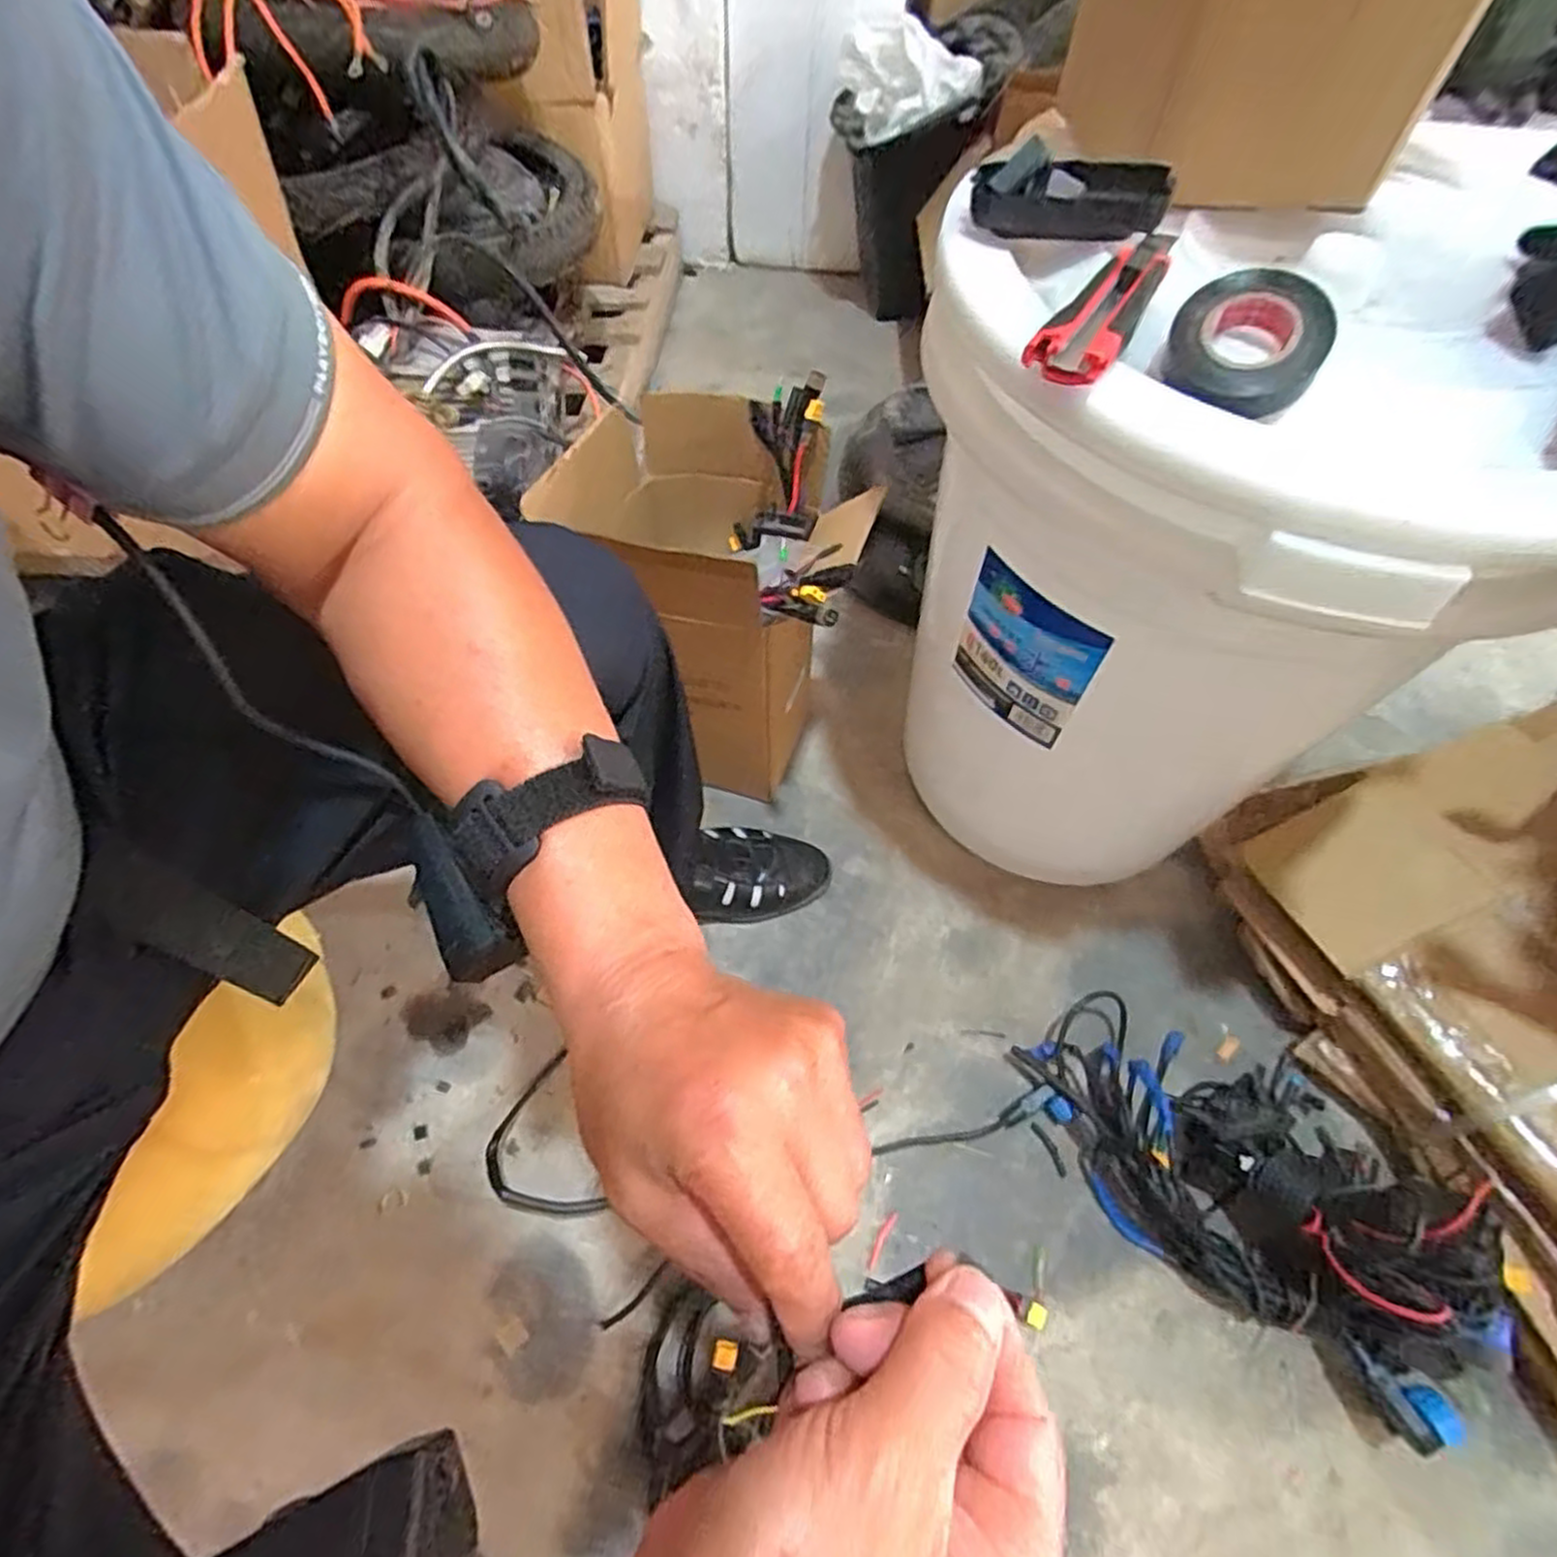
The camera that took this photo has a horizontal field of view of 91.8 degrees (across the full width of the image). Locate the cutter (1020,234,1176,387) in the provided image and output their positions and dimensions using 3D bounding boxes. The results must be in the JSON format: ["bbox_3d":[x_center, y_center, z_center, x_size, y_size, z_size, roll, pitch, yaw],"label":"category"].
[{"bbox_3d":[0.173,-0.248,0.400,0.039,0.029,0.129,29,62,15],"label":"cutter"}]

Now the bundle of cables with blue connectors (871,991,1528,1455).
[{"bbox_3d":[0.388,0.311,0.608,0.367,0.180,0.233,25,60,13],"label":"bundle of cables with blue connectors"}]

